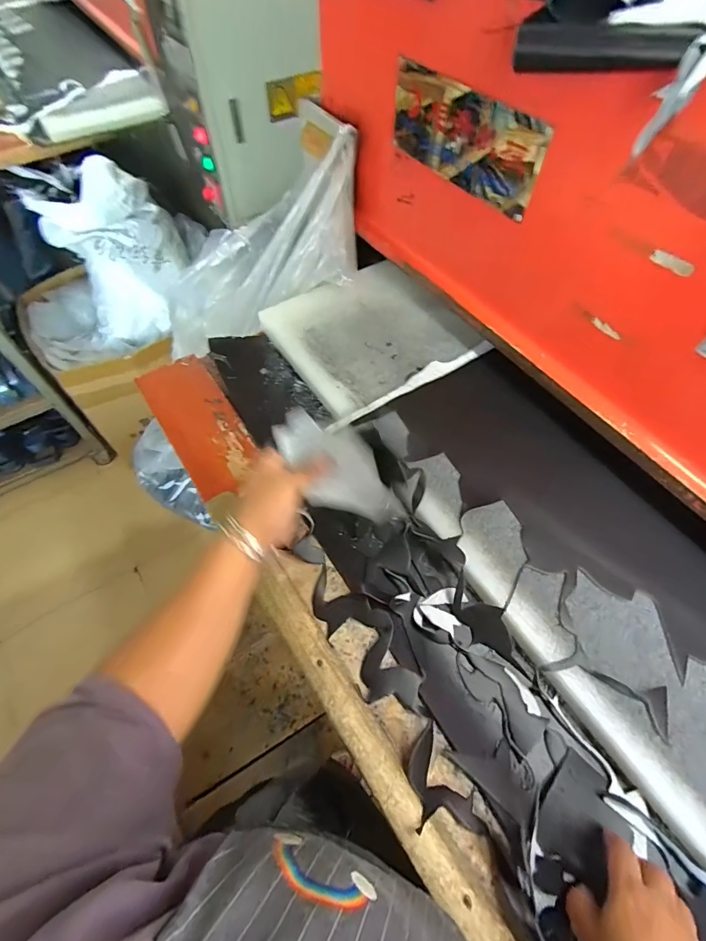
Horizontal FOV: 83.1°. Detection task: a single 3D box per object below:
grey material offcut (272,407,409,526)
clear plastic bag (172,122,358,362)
[{"bbox_3d":[-0.015,0.003,0.410,0.063,0.090,0.133,-39,67,-16],"label":"grey material offcut"},{"bbox_3d":[-0.200,-0.437,0.864,0.576,0.152,0.209,-11,56,35],"label":"clear plastic bag"}]

